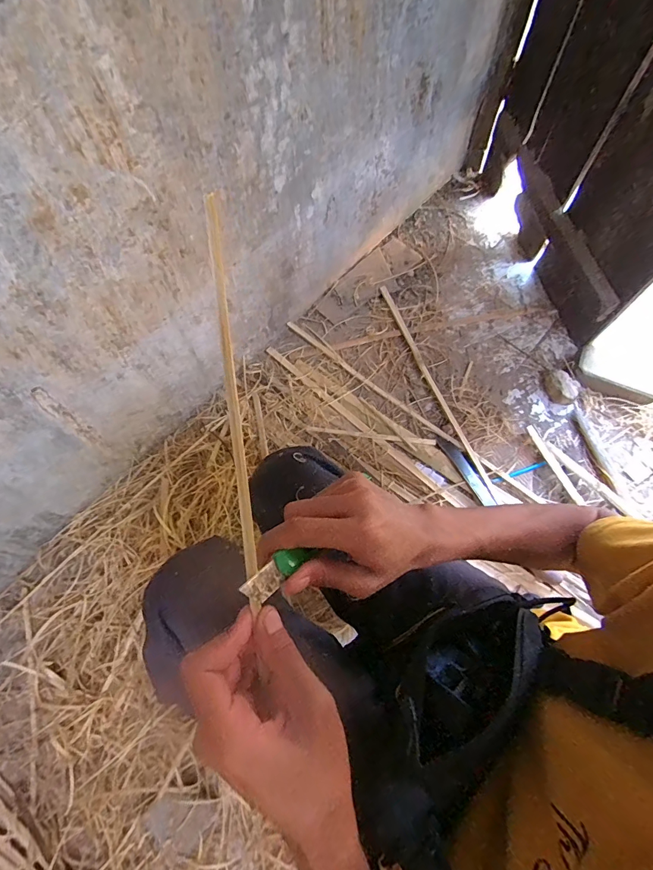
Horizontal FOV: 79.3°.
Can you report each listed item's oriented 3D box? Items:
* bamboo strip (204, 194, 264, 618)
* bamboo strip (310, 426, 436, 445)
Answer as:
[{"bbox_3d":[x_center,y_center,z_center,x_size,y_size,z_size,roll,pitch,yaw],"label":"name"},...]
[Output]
[{"bbox_3d":[-0.057,-0.010,0.244,0.008,0.005,0.254,-4,98,0],"label":"bamboo strip"},{"bbox_3d":[0.116,0.003,1.022,0.328,0.009,0.017,5,67,4],"label":"bamboo strip"}]

